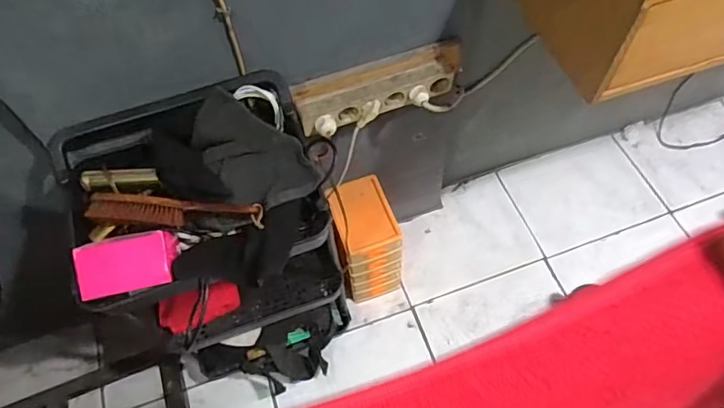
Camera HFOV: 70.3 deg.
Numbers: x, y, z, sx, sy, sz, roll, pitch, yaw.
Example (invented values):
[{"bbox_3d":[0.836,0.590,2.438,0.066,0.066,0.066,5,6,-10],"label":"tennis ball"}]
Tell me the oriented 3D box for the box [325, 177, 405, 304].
[{"bbox_3d":[0.013,0.096,1.275,0.142,0.303,0.184,-20,62,-9],"label":"box"}]

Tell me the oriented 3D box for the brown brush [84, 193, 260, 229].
[{"bbox_3d":[-0.270,0.009,0.740,0.261,0.046,0.034,4,61,5],"label":"brown brush"}]

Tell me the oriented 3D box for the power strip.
[{"bbox_3d":[0.037,-0.212,0.924,0.322,0.073,0.067,-20,62,-8],"label":"power strip"}]

